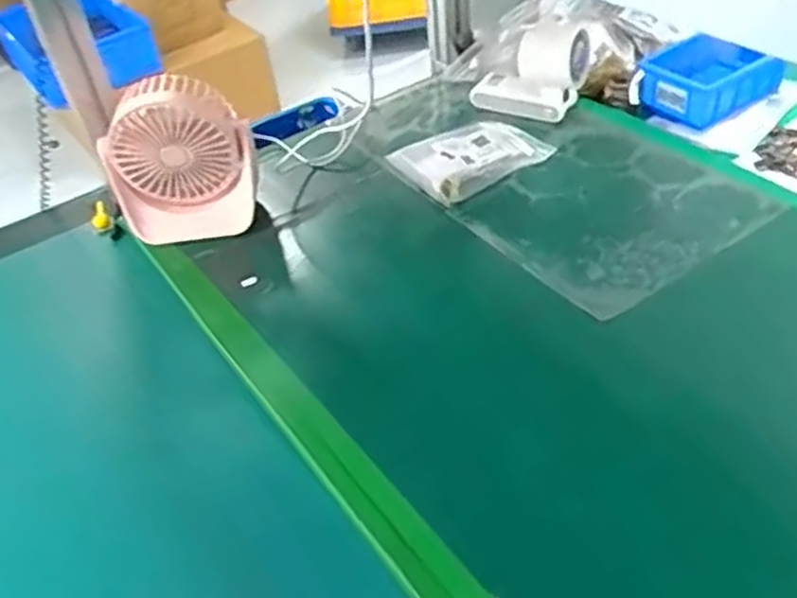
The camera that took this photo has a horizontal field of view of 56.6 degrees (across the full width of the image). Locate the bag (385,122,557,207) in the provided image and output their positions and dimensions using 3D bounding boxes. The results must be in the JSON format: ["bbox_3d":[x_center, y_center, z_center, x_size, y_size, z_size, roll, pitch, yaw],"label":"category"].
[{"bbox_3d":[0.075,-0.143,0.728,0.145,0.025,0.081,-29,53,-24],"label":"bag"}]

